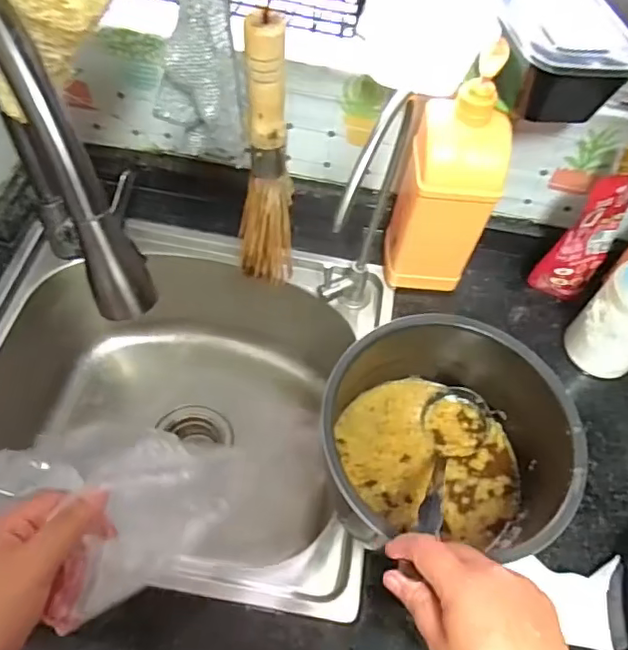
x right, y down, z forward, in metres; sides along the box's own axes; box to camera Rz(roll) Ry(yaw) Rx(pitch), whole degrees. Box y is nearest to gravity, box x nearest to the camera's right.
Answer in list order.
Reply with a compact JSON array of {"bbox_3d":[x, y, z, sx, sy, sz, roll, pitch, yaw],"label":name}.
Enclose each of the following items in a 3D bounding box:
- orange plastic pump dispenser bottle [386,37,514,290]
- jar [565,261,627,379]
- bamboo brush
[{"bbox_3d":[0.143,-0.146,0.599,0.095,0.267,0.074,12,58,4],"label":"orange plastic pump dispenser bottle"},{"bbox_3d":[0.344,-0.001,0.632,0.085,0.123,0.080,2,58,-3],"label":"jar"},{"bbox_3d":[-0.039,-0.123,0.461,0.047,0.239,0.033,-2,59,-5],"label":"bamboo brush"}]

